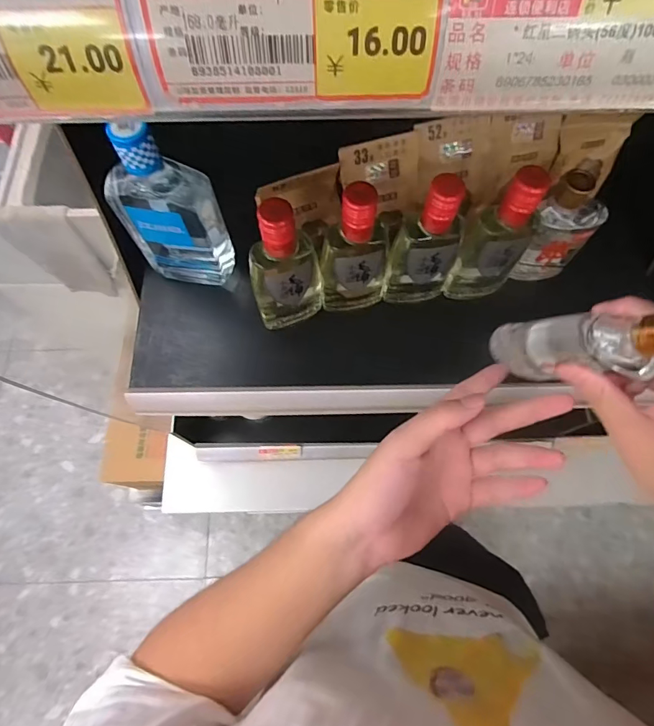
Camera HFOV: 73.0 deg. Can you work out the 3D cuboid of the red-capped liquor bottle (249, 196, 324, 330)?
[{"bbox_3d":[-0.036,-0.079,0.392,0.061,0.164,0.027,-20,71,-6],"label":"red-capped liquor bottle"}]

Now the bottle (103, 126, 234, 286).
[{"bbox_3d":[-0.143,-0.136,0.398,0.086,0.187,0.042,4,70,2],"label":"bottle"}]

